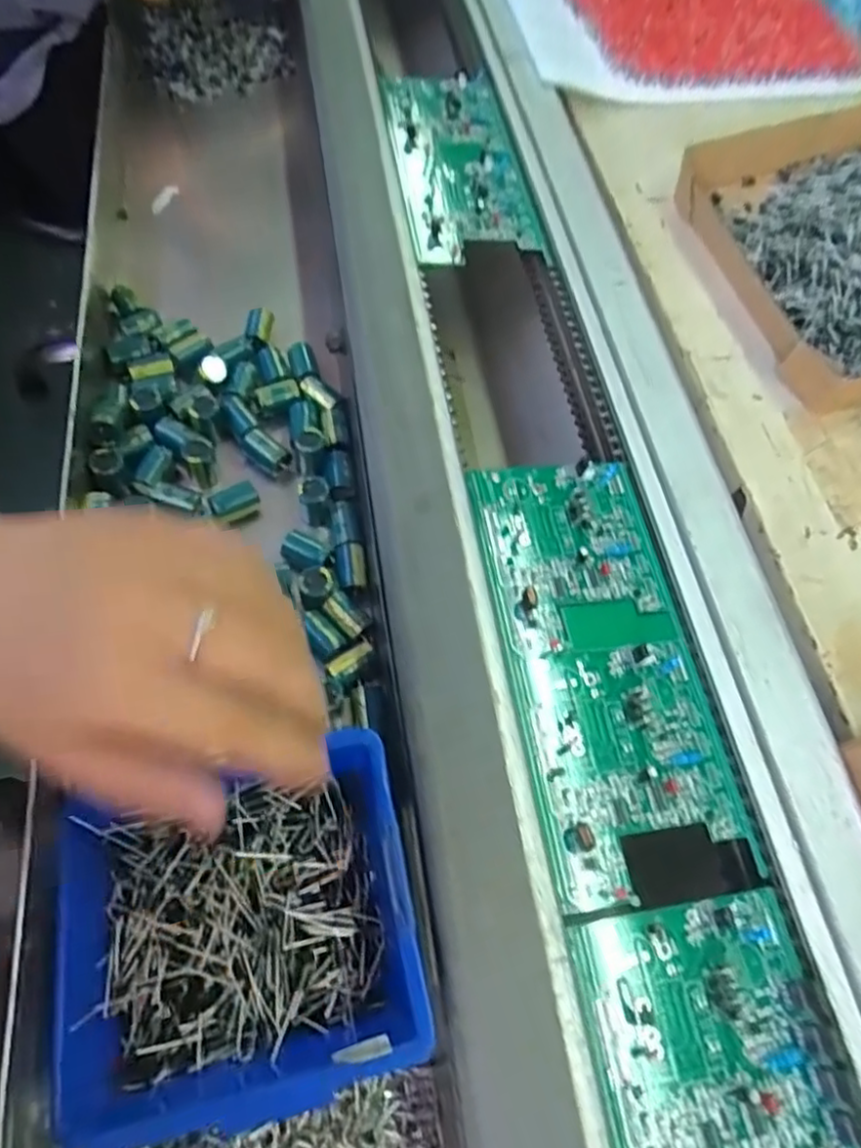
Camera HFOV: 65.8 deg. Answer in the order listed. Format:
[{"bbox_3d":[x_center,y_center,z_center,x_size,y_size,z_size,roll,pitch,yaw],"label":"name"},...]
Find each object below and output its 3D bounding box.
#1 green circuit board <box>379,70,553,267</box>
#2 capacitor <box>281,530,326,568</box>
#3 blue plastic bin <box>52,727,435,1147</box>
[{"bbox_3d":[0.023,-0.305,0.497,0.091,0.018,0.211,-7,64,-7],"label":"green circuit board"},{"bbox_3d":[-0.072,-0.013,0.379,0.025,0.010,0.013,27,65,10],"label":"capacitor"},{"bbox_3d":[-0.076,0.140,0.265,0.135,0.052,0.120,-12,64,-9],"label":"blue plastic bin"}]

